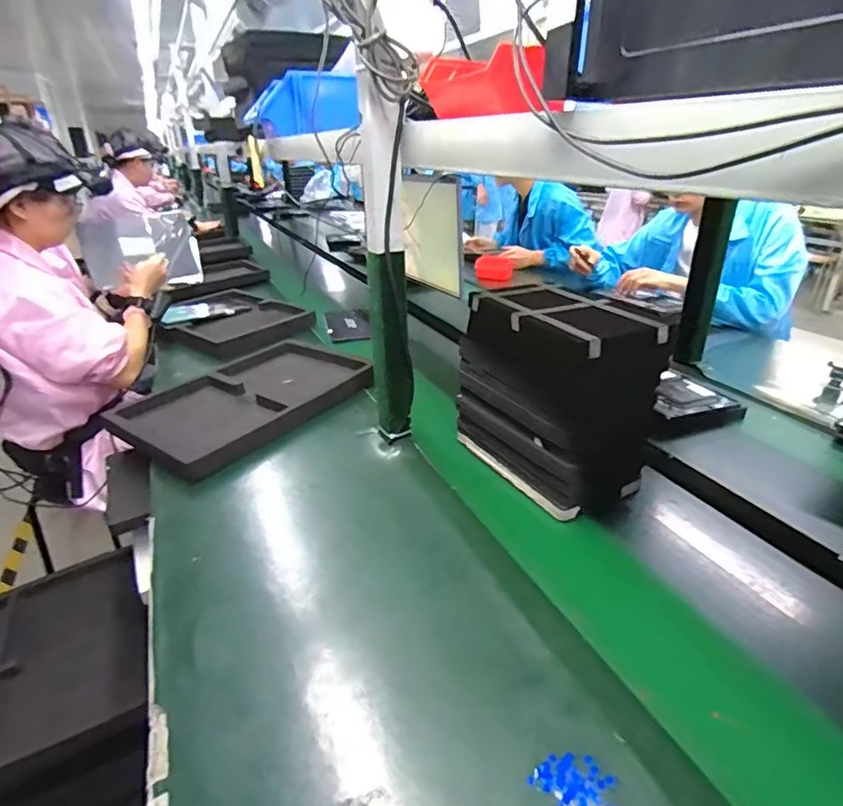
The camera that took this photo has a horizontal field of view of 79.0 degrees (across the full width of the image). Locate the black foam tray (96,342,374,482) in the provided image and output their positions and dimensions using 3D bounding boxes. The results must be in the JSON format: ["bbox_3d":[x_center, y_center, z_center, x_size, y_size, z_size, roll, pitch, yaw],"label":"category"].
[{"bbox_3d":[-0.332,-0.019,0.988,0.321,0.023,0.444,18,33,34],"label":"black foam tray"}]

